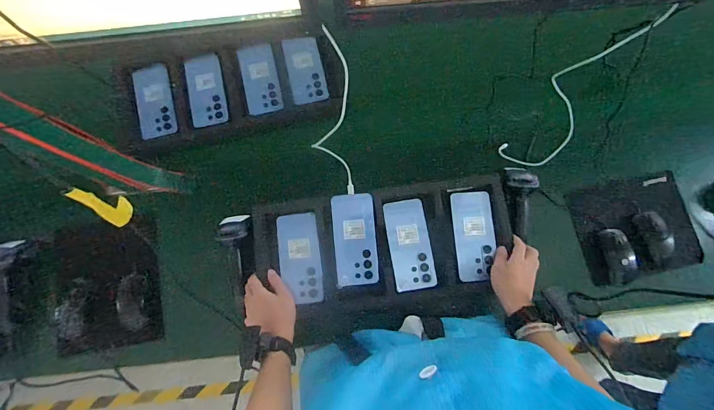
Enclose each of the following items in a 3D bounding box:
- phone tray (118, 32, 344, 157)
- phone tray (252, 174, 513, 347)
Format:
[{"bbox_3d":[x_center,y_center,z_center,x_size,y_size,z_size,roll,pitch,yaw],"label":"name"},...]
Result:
[{"bbox_3d":[-0.265,-0.255,0.793,0.453,0.024,0.217,-14,79,-3],"label":"phone tray"},{"bbox_3d":[0.055,0.096,0.683,0.470,0.025,0.255,-7,78,-1],"label":"phone tray"}]

